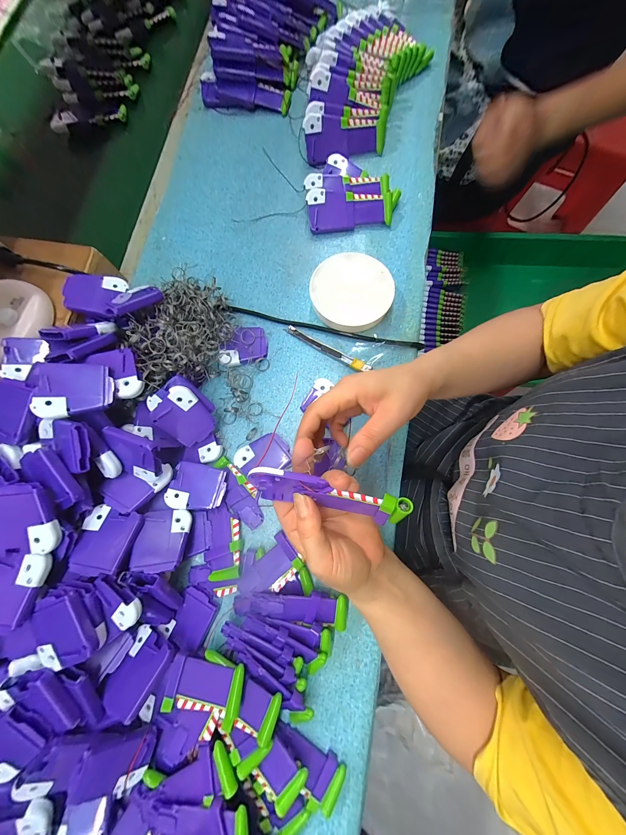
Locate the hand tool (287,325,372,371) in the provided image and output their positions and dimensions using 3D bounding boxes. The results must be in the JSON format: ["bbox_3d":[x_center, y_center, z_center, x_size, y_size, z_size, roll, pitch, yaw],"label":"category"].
[{"bbox_3d":[0.018,-0.092,0.358,0.122,0.016,0.013,31,81,7],"label":"hand tool"}]

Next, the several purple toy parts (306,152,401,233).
[{"bbox_3d":[0.055,-0.331,0.399,0.129,0.030,0.110,-7,78,0],"label":"several purple toy parts"}]

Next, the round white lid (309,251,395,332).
[{"bbox_3d":[0.054,-0.167,0.366,0.105,0.028,0.104,0,78,1],"label":"round white lid"}]

